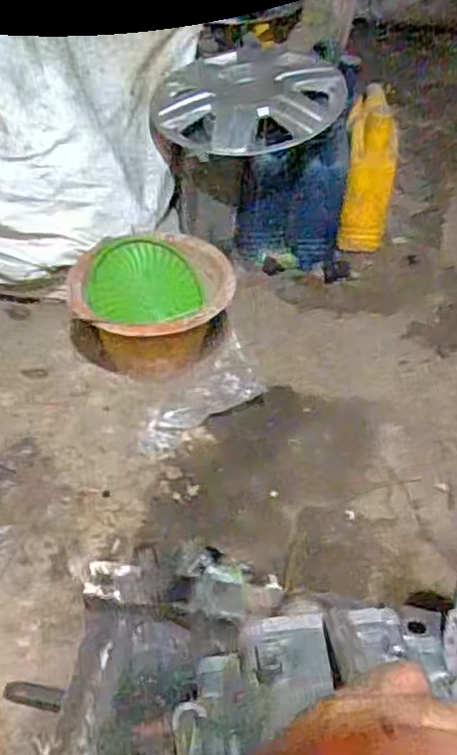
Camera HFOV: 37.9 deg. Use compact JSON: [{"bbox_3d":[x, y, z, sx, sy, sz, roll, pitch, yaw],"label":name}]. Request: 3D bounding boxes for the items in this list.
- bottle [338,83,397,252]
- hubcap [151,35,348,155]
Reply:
[{"bbox_3d":[0.275,-0.406,1.319,0.102,0.310,0.082,-3,26,-8],"label":"bottle"},{"bbox_3d":[0.038,-0.524,1.217,0.314,0.060,0.322,-4,58,7],"label":"hubcap"}]

